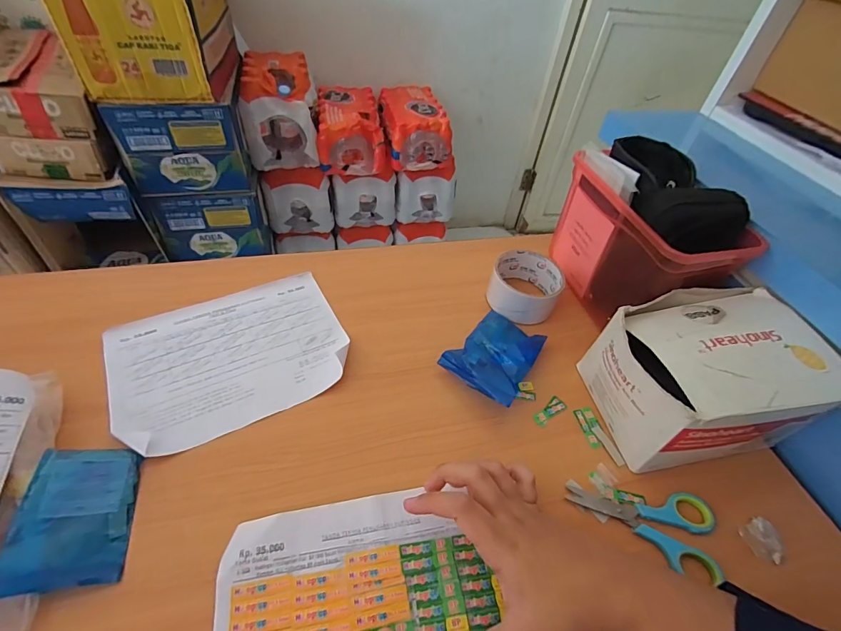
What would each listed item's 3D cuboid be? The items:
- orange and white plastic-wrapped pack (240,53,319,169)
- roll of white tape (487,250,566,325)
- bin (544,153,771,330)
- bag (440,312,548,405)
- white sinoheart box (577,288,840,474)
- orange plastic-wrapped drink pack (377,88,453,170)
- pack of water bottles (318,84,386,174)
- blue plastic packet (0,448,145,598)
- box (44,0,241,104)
[{"bbox_3d":[-0.397,-0.591,1.155,0.188,0.220,0.257,-5,49,-11],"label":"orange and white plastic-wrapped pack"},{"bbox_3d":[0.122,-0.035,0.470,0.079,0.038,0.085,3,47,-4],"label":"roll of white tape"},{"bbox_3d":[0.239,-0.077,0.457,0.105,0.132,0.183,-8,49,-14],"label":"bin"},{"bbox_3d":[0.081,0.039,0.413,0.078,0.030,0.111,34,53,23],"label":"bag"},{"bbox_3d":[0.249,0.053,0.367,0.172,0.103,0.132,-7,49,-13],"label":"white sinoheart box"},{"bbox_3d":[-0.029,-0.600,1.297,0.188,0.167,0.286,-9,49,-15],"label":"orange plastic-wrapped drink pack"},{"bbox_3d":[-0.221,-0.578,1.240,0.187,0.148,0.277,-4,48,-11],"label":"pack of water bottles"},{"bbox_3d":[-0.244,0.141,0.287,0.068,0.006,0.091,7,51,-24],"label":"blue plastic packet"},{"bbox_3d":[-0.609,-0.688,0.910,0.281,0.257,0.326,-6,49,-12],"label":"box"}]

